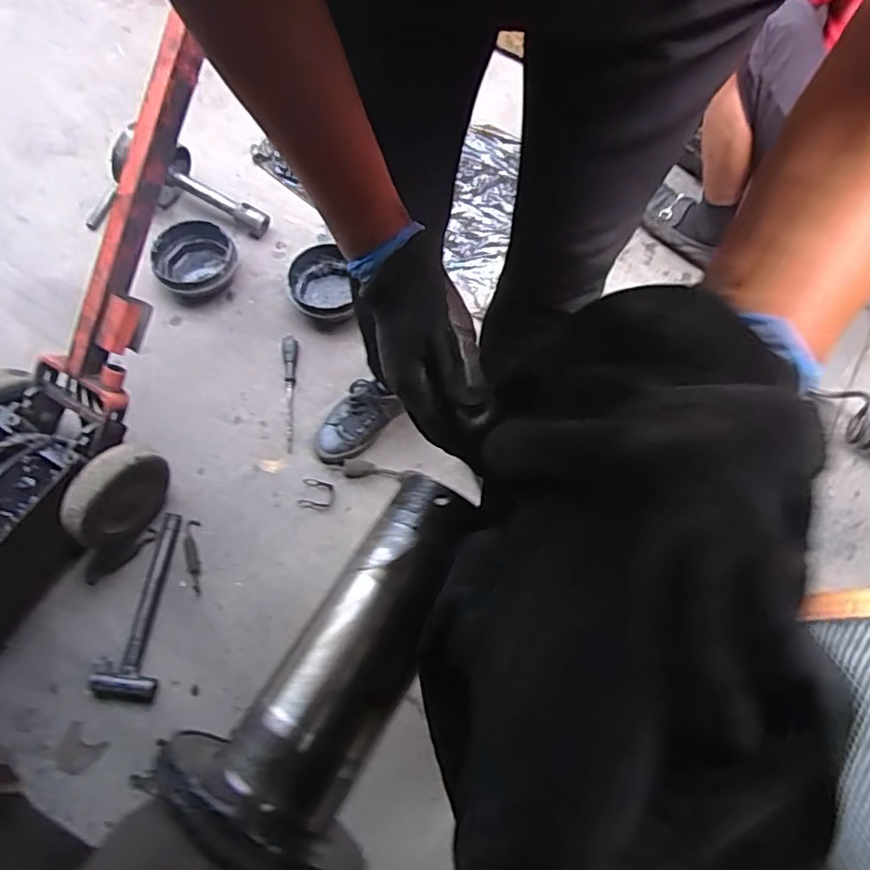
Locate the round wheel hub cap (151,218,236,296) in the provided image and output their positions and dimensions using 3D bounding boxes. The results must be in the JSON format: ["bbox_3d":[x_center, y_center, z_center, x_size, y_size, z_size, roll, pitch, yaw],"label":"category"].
[{"bbox_3d":[-0.483,-0.354,1.192,0.155,0.065,0.141,1,67,-2],"label":"round wheel hub cap"}]

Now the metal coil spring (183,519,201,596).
[{"bbox_3d":[-0.407,0.206,0.998,0.026,0.009,0.125,-8,67,-5],"label":"metal coil spring"}]

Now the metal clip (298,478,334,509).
[{"bbox_3d":[-0.206,0.103,1.040,0.058,0.006,0.054,4,67,0],"label":"metal clip"}]

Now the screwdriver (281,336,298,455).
[{"bbox_3d":[-0.271,-0.079,1.108,0.030,0.024,0.230,-4,67,-4],"label":"screwdriver"}]

